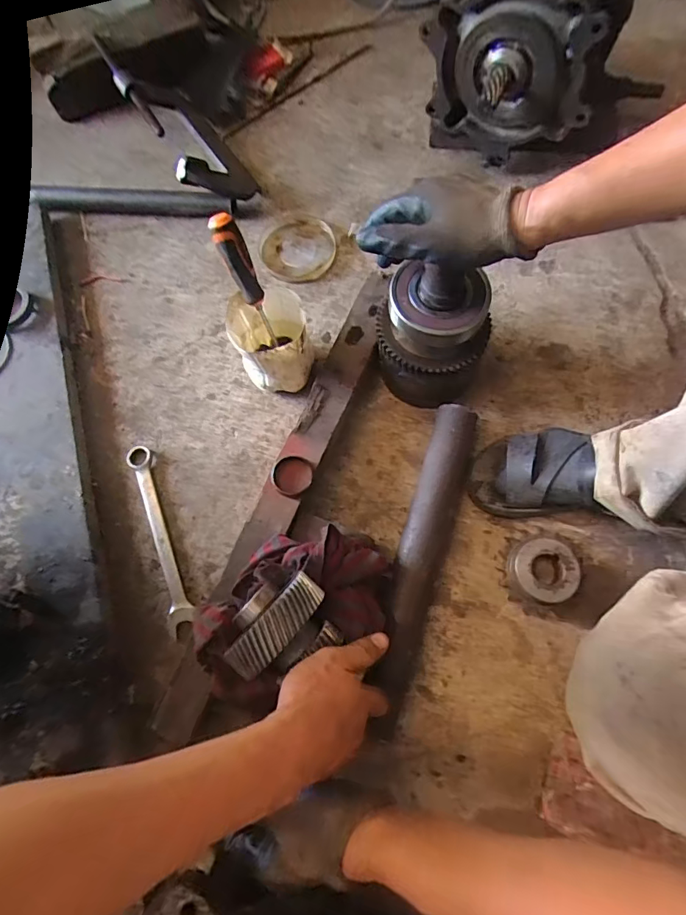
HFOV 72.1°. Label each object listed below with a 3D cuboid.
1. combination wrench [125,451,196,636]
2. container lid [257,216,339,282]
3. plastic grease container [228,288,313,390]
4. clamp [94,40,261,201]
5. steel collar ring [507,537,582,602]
[{"bbox_3d":[-0.231,0.095,0.590,0.043,0.013,0.239,-24,71,-7],"label":"combination wrench"},{"bbox_3d":[-0.071,-0.330,0.734,0.113,0.009,0.127,-9,70,-2],"label":"container lid"},{"bbox_3d":[-0.090,-0.140,0.607,0.089,0.125,0.094,0,72,1],"label":"plastic grease container"},{"bbox_3d":[-0.258,-0.535,0.769,0.119,0.087,0.339,-31,72,-9],"label":"clamp"},{"bbox_3d":[0.235,0.132,0.550,0.077,0.035,0.069,8,71,5],"label":"steel collar ring"}]

